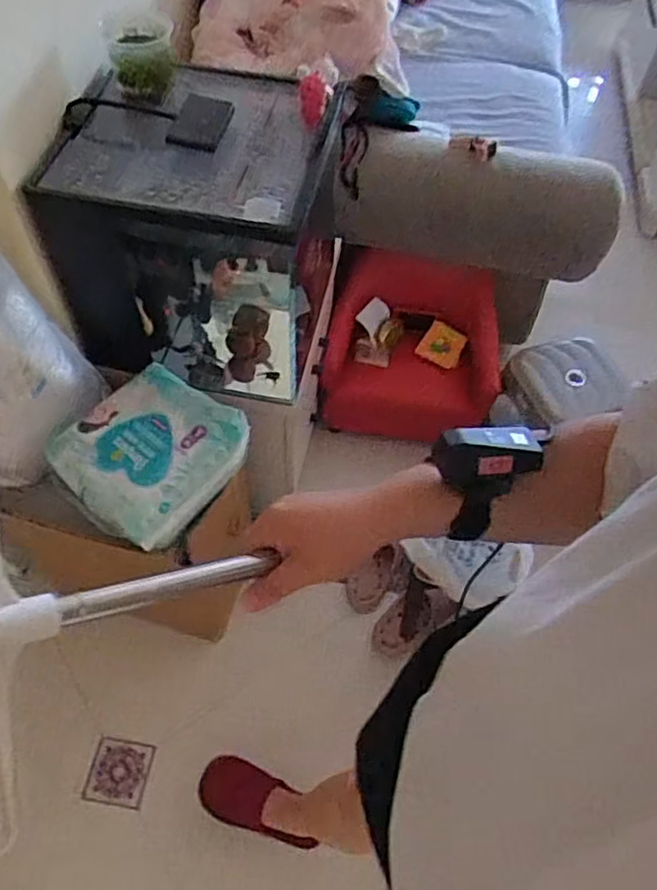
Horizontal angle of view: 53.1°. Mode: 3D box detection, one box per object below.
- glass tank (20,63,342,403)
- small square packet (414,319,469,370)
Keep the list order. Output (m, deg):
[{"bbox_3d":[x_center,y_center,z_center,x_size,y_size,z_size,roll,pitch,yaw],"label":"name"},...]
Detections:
[{"bbox_3d":[-0.245,-0.393,1.226,0.428,0.473,0.393,11,56,5],"label":"glass tank"},{"bbox_3d":[0.319,-0.280,1.822,0.112,0.031,0.132,24,58,13],"label":"small square packet"}]

